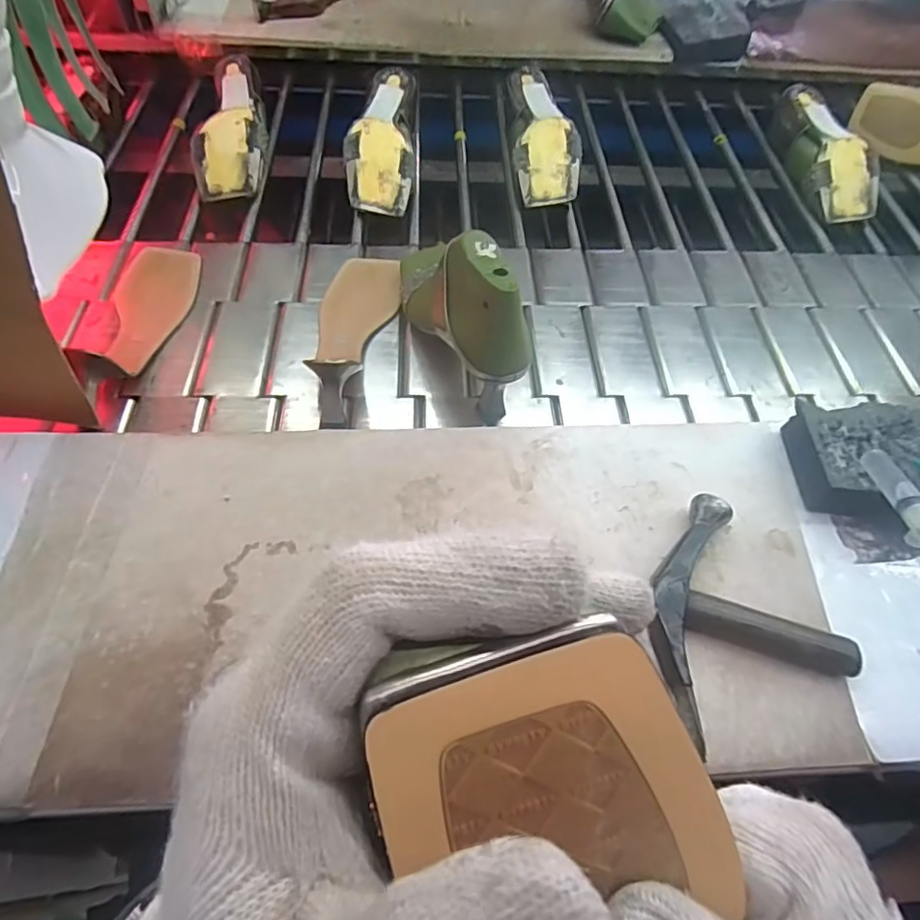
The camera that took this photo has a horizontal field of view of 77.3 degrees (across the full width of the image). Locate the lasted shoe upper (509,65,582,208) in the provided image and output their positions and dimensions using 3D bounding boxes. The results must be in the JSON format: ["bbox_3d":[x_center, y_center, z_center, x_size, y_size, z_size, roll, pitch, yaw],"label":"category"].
[{"bbox_3d":[0.108,-0.423,0.753,0.080,0.065,0.230,2,56,-3],"label":"lasted shoe upper"}]

